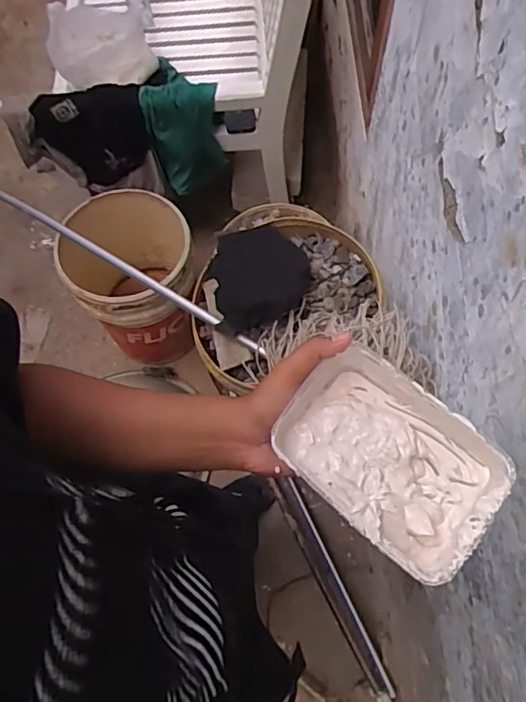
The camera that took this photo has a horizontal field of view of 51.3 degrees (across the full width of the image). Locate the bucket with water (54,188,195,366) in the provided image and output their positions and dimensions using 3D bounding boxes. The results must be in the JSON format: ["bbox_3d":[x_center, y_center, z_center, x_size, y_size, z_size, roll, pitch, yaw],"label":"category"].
[{"bbox_3d":[-0.315,-0.193,1.419,0.286,0.321,0.314,-5,66,-1],"label":"bucket with water"}]

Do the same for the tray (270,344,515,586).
[{"bbox_3d":[0.097,0.086,0.433,0.165,0.041,0.117,36,72,15],"label":"tray"}]

